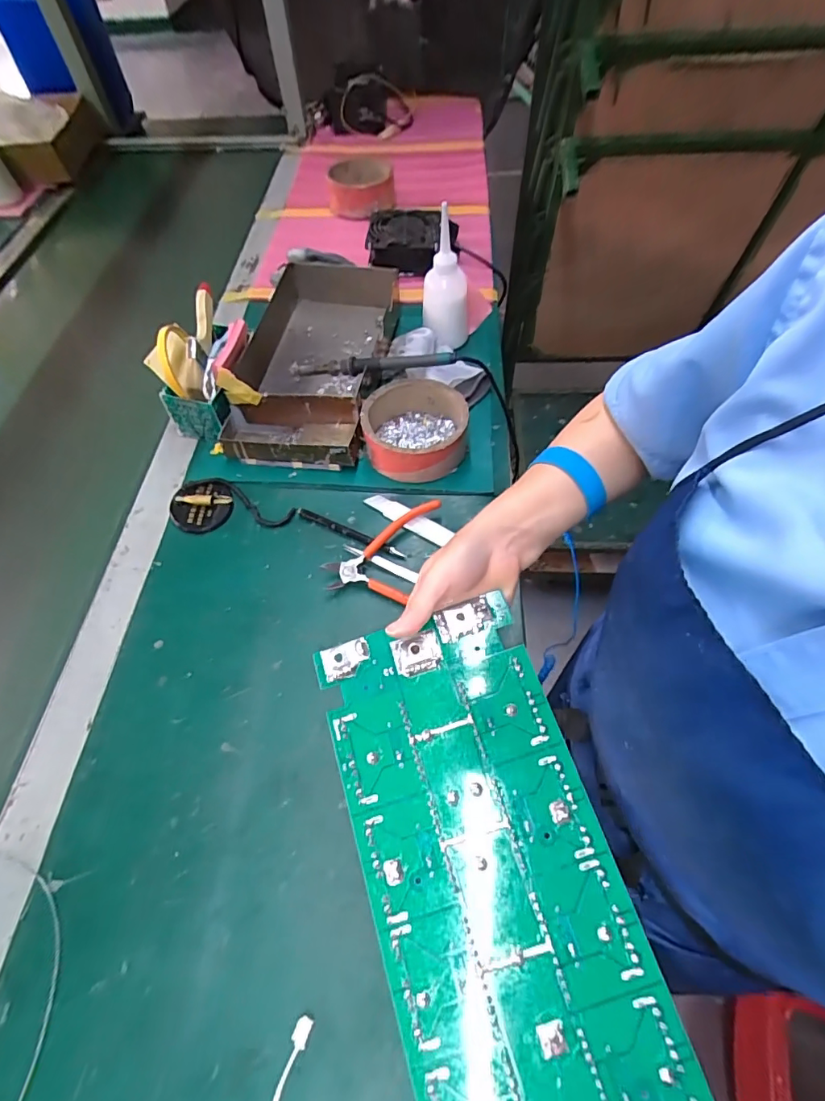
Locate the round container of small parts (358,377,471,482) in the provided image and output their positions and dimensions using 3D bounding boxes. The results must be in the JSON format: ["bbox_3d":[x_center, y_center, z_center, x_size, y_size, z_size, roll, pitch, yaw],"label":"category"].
[{"bbox_3d":[0.004,-0.144,0.593,0.121,0.052,0.122,-1,59,2],"label":"round container of small parts"}]

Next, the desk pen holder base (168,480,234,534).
[{"bbox_3d":[-0.239,-0.053,0.568,0.071,0.017,0.060,-35,63,-18],"label":"desk pen holder base"}]

